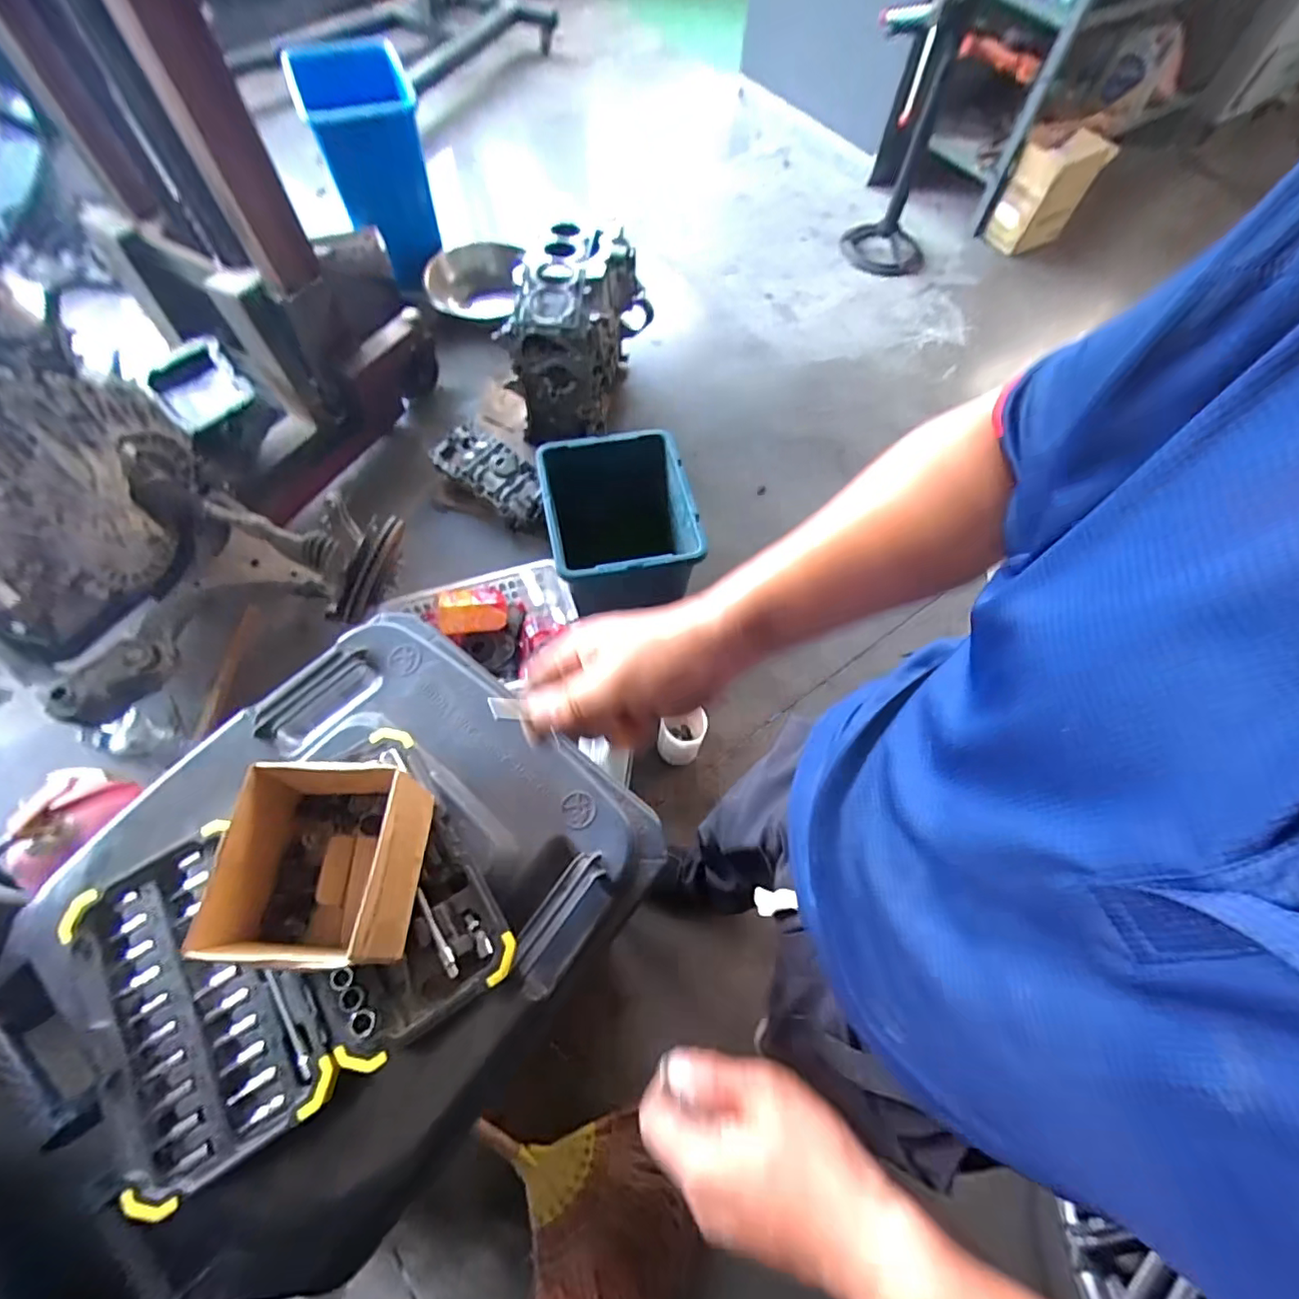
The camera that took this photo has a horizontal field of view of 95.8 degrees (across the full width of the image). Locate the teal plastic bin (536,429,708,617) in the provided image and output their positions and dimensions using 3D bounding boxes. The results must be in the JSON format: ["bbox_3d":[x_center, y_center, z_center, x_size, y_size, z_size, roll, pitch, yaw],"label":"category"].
[{"bbox_3d":[-0.076,-0.304,1.488,0.337,0.257,0.409,-11,65,-8],"label":"teal plastic bin"}]

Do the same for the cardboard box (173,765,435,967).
[{"bbox_3d":[-0.264,0.176,0.480,0.138,0.097,0.137,7,64,0],"label":"cardboard box"}]

